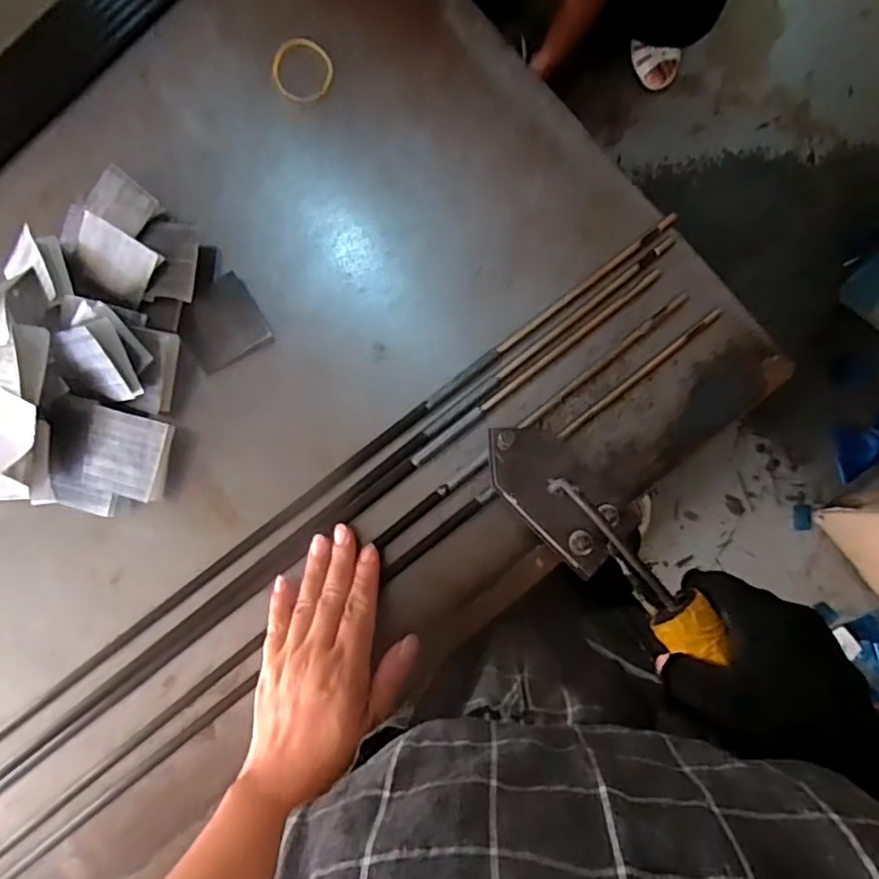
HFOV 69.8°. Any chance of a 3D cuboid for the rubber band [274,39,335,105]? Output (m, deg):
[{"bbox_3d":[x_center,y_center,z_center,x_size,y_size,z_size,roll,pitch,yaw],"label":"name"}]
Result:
[{"bbox_3d":[-0.102,-0.275,0.470,0.047,0.005,0.045,0,85,2],"label":"rubber band"}]

